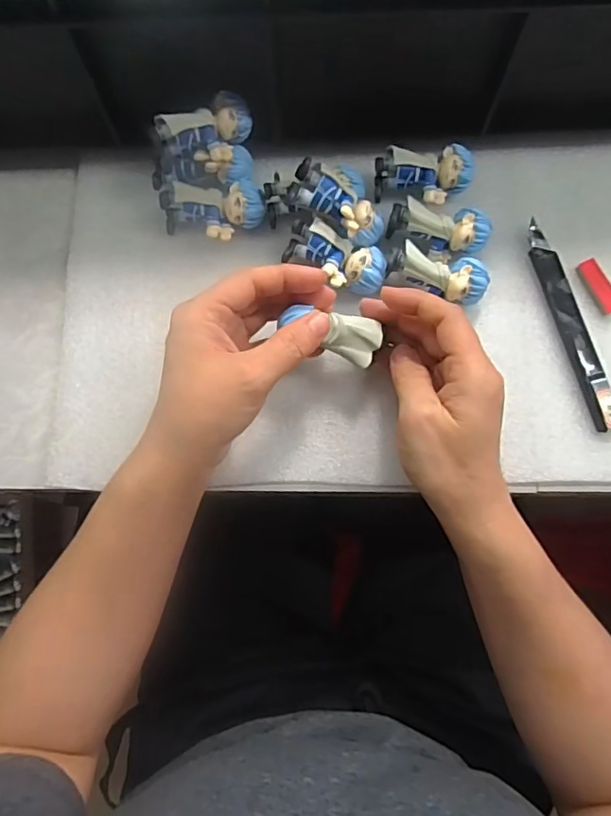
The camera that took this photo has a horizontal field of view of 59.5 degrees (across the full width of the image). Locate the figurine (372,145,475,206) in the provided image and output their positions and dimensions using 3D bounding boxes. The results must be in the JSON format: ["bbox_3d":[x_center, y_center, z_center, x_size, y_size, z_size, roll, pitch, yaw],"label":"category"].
[{"bbox_3d":[0.076,-0.147,0.341,0.060,0.020,0.033,-4,78,0],"label":"figurine"}]

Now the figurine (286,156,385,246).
[{"bbox_3d":[0.021,-0.120,0.314,0.061,0.019,0.027,32,83,-14],"label":"figurine"}]

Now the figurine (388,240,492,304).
[{"bbox_3d":[0.080,-0.081,0.328,0.061,0.027,0.023,17,79,5],"label":"figurine"}]

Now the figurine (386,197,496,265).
[{"bbox_3d":[0.082,-0.108,0.332,0.061,0.026,0.026,7,78,2],"label":"figurine"}]

